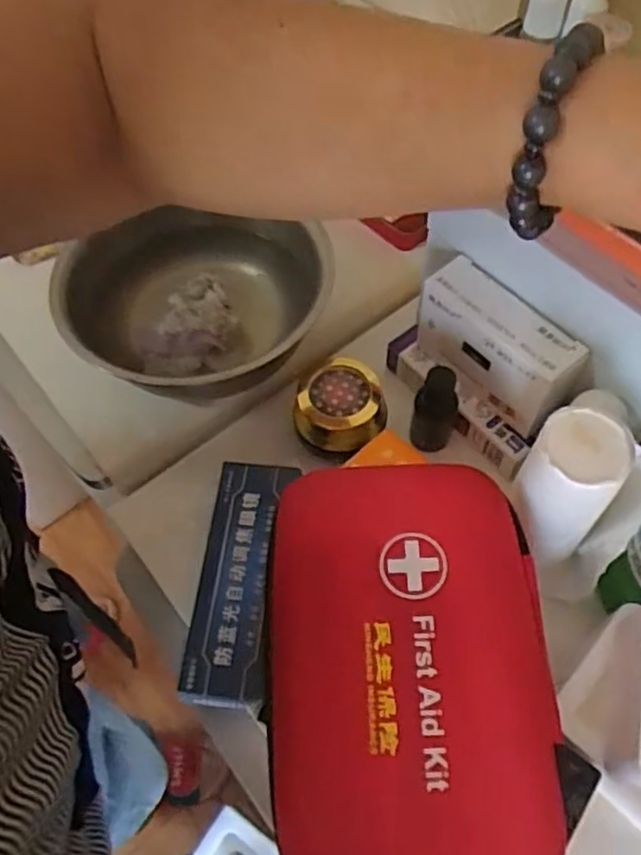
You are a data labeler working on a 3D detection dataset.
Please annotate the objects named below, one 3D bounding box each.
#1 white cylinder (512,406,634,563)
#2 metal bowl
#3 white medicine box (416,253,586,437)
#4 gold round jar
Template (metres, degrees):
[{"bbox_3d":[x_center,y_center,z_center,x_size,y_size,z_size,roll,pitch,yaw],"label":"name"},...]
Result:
[{"bbox_3d":[0.141,0.035,0.391,0.049,0.101,0.048,26,64,17],"label":"white cylinder"},{"bbox_3d":[-0.100,-0.095,0.532,0.193,0.085,0.186,-1,59,2],"label":"metal bowl"},{"bbox_3d":[0.118,-0.057,0.461,0.039,0.068,0.119,-37,64,-18],"label":"white medicine box"},{"bbox_3d":[0.014,-0.015,0.478,0.063,0.030,0.061,-1,59,2],"label":"gold round jar"}]

